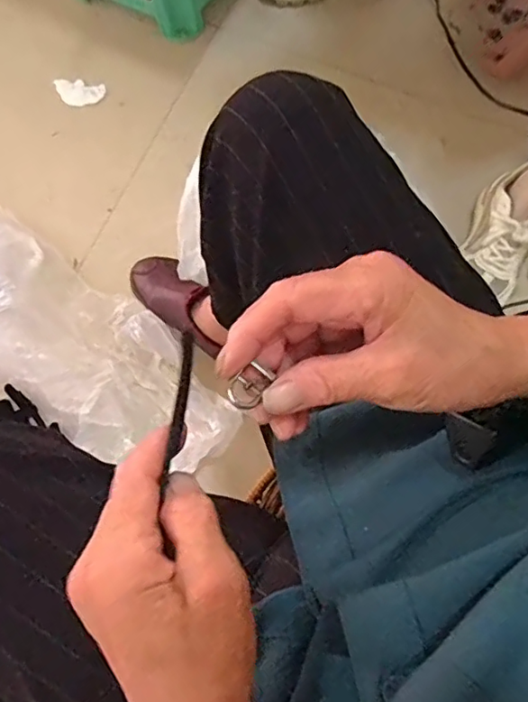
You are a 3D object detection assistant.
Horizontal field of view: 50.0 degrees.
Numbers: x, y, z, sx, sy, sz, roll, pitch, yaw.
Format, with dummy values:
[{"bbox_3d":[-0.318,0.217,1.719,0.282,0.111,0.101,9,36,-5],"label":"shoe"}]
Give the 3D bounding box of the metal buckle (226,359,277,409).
[{"bbox_3d":[-0.006,0.015,0.243,0.014,0.005,0.021,36,78,10],"label":"metal buckle"}]

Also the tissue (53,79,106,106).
[{"bbox_3d":[-0.317,-0.439,0.964,0.090,0.007,0.046,11,75,4],"label":"tissue"}]

